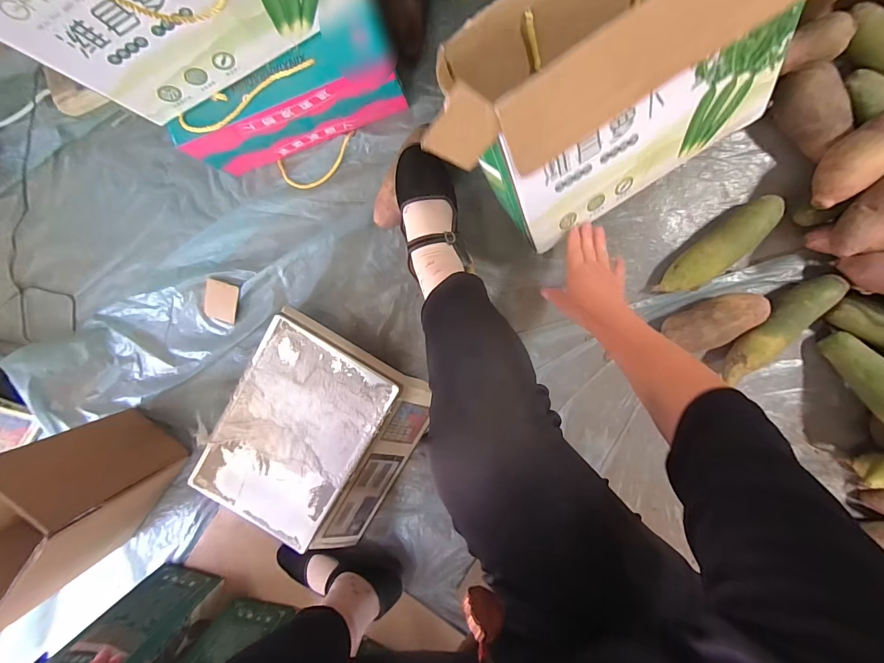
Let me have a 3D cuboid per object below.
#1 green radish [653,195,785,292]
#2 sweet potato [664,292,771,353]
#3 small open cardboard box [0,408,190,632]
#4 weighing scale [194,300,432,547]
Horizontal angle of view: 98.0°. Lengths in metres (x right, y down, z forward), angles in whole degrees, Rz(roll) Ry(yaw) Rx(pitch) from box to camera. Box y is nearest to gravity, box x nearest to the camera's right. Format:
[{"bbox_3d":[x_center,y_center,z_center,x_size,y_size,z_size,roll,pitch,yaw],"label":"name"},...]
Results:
[{"bbox_3d":[0.427,-0.123,0.591,0.195,0.061,0.069,-40,91,9],"label":"green radish"},{"bbox_3d":[0.416,-0.016,0.598,0.139,0.069,0.065,-28,93,9],"label":"sweet potato"},{"bbox_3d":[-0.647,0.317,0.651,0.164,0.259,0.274,37,99,1],"label":"small open cardboard box"},{"bbox_3d":[-0.206,0.178,0.665,0.291,0.108,0.343,28,99,2],"label":"weighing scale"}]

